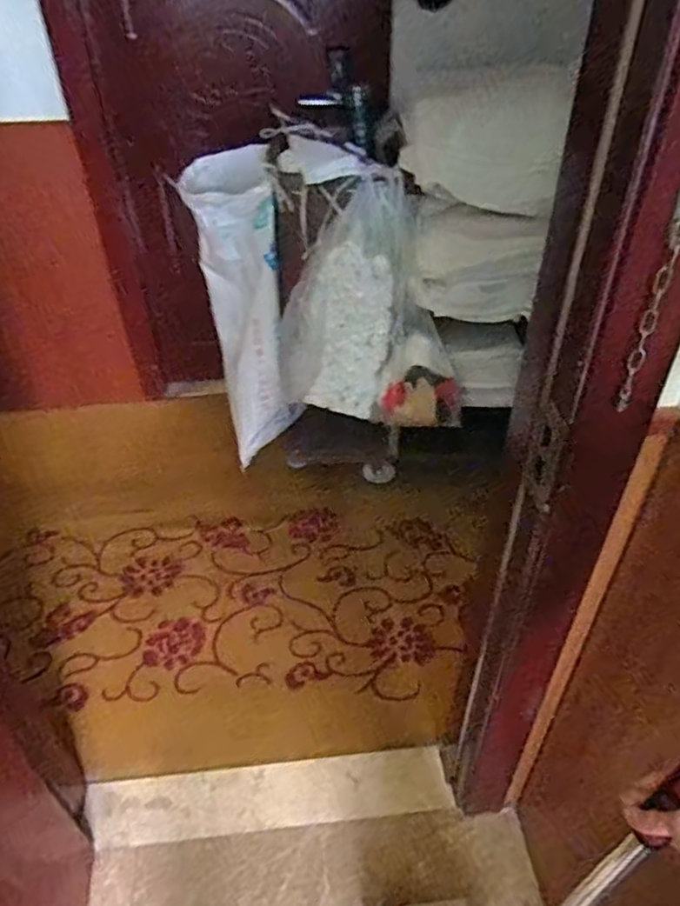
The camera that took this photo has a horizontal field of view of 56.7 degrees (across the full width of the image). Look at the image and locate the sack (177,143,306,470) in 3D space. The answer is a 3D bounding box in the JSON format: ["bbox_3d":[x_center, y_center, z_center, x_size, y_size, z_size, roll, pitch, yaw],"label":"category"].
[{"bbox_3d":[-0.250,-0.367,1.694,0.210,0.823,0.362,-12,24,-17],"label":"sack"}]

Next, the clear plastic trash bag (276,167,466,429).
[{"bbox_3d":[0.079,-0.322,1.498,0.431,0.537,0.177,13,42,11],"label":"clear plastic trash bag"}]

